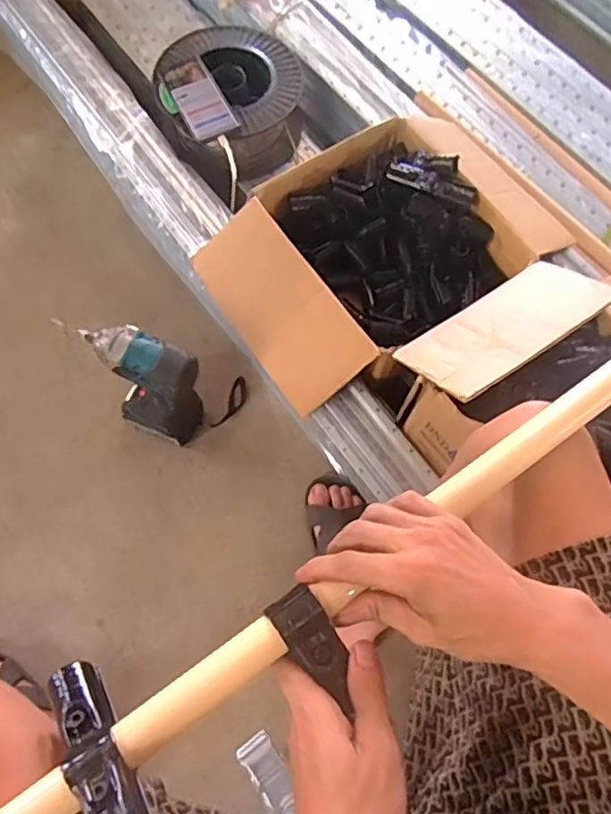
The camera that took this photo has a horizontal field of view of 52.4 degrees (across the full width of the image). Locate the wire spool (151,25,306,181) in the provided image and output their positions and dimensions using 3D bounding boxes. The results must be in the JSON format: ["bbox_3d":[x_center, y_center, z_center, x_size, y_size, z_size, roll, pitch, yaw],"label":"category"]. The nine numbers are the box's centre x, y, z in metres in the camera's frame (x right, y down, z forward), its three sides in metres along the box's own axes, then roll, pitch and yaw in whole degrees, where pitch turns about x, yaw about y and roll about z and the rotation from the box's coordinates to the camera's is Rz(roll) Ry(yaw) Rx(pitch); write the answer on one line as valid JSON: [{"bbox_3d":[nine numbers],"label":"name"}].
[{"bbox_3d":[-0.132,-0.529,1.073,0.251,0.118,0.245,1,68,-3],"label":"wire spool"}]

